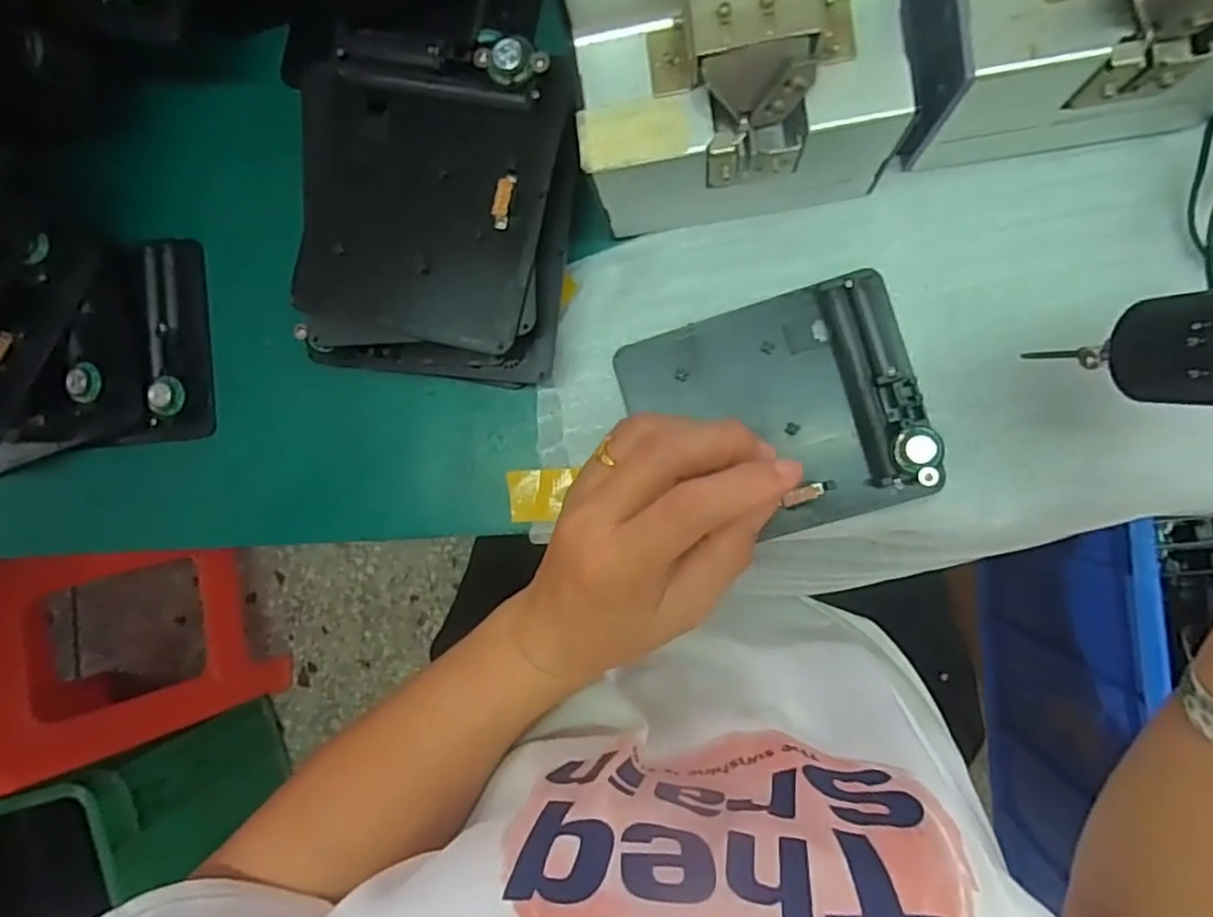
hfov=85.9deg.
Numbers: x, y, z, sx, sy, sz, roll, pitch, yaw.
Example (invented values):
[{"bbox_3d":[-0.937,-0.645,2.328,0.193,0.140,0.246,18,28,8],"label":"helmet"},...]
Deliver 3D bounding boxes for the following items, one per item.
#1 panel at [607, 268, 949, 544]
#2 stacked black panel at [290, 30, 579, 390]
[{"bbox_3d":[0.081,-0.020,0.308,0.129,0.020,0.110,-18,87,8],"label":"panel"},{"bbox_3d":[-0.080,-0.113,0.309,0.125,0.060,0.144,8,91,8],"label":"stacked black panel"}]

